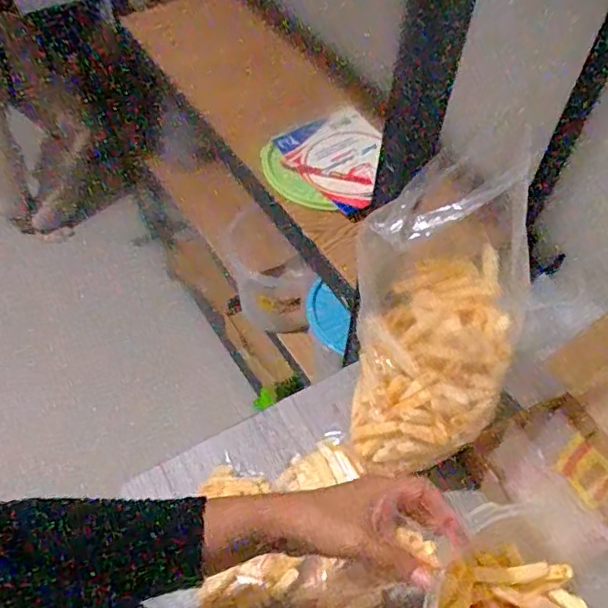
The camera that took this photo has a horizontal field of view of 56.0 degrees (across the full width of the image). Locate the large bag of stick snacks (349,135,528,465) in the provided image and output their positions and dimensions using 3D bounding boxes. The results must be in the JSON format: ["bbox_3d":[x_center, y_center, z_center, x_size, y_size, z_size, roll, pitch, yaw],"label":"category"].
[{"bbox_3d":[0.149,0.017,0.654,0.173,0.081,0.360,14,88,8],"label":"large bag of stick snacks"}]

